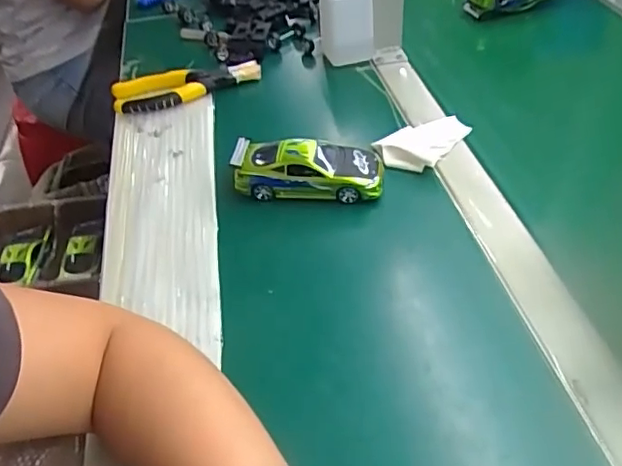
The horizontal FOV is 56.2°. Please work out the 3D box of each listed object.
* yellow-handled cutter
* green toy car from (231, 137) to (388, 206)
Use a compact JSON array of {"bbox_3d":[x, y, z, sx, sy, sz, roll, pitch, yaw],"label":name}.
[{"bbox_3d":[-0.143,-0.170,0.671,0.169,0.030,0.051,-13,44,-8],"label":"yellow-handled cutter"},{"bbox_3d":[-0.002,-0.057,0.526,0.129,0.050,0.047,3,44,9],"label":"green toy car"}]

